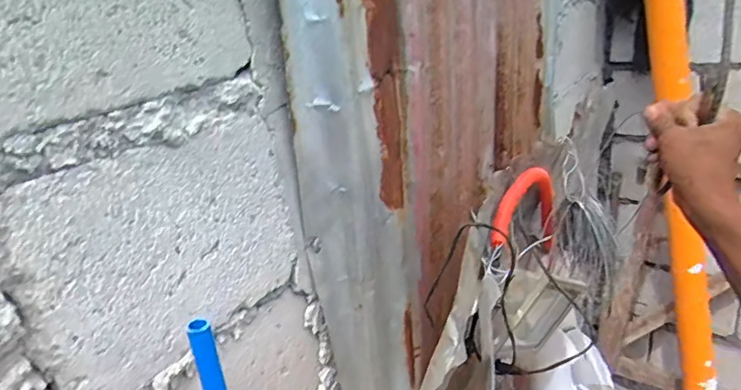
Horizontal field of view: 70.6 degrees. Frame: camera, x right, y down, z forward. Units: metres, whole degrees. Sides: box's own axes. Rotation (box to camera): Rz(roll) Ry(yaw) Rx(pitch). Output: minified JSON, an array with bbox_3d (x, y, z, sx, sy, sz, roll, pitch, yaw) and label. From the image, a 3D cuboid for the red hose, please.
[{"bbox_3d":[0.250,0.022,0.789,0.033,0.110,0.312,7,-1,32],"label":"red hose"}]

